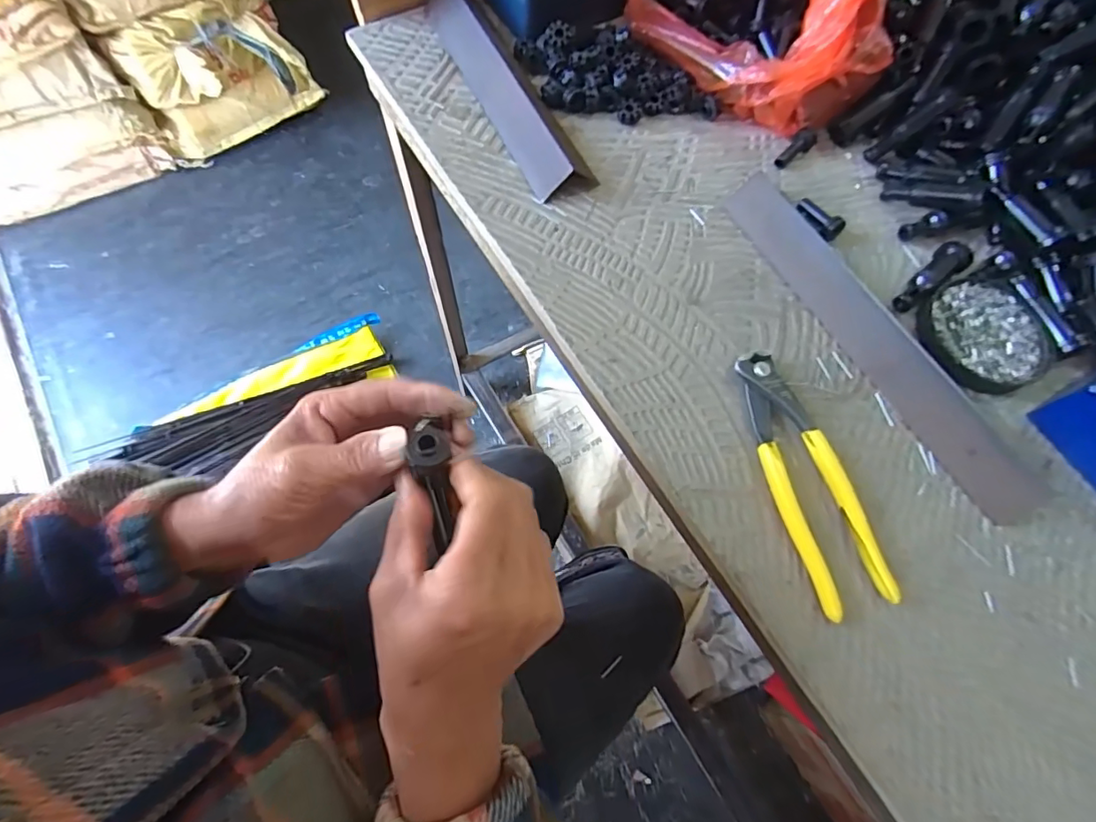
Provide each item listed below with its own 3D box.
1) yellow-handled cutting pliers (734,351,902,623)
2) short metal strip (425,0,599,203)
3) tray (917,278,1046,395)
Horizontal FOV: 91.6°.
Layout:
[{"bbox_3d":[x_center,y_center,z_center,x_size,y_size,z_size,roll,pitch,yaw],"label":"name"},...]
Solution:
[{"bbox_3d":[0.159,0.039,0.330,0.046,0.015,0.161,-14,69,-8],"label":"yellow-handled cutting pliers"},{"bbox_3d":[-0.033,-0.269,0.434,0.052,0.035,0.236,-23,71,-11],"label":"short metal strip"},{"bbox_3d":[0.309,-0.053,0.375,0.082,0.010,0.081,1,68,-2],"label":"tray"}]

